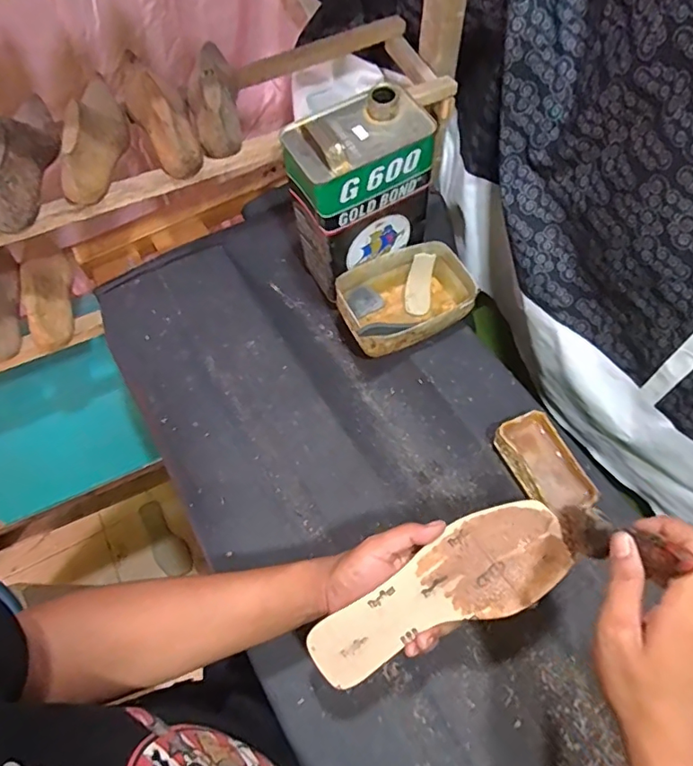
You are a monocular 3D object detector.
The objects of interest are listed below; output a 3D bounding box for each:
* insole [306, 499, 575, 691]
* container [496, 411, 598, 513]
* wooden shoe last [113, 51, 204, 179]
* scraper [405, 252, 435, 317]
[{"bbox_3d":[0.078,0.184,0.453,0.240,0.011,0.083,-26,77,1],"label":"insole"},{"bbox_3d":[0.238,0.099,0.618,0.075,0.049,0.124,-21,63,-11],"label":"container"},{"bbox_3d":[-0.242,-0.343,0.645,0.052,0.070,0.162,-35,81,-18],"label":"wooden shoe last"},{"bbox_3d":[0.108,-0.144,0.756,0.040,0.023,0.089,9,89,5],"label":"scraper"}]

